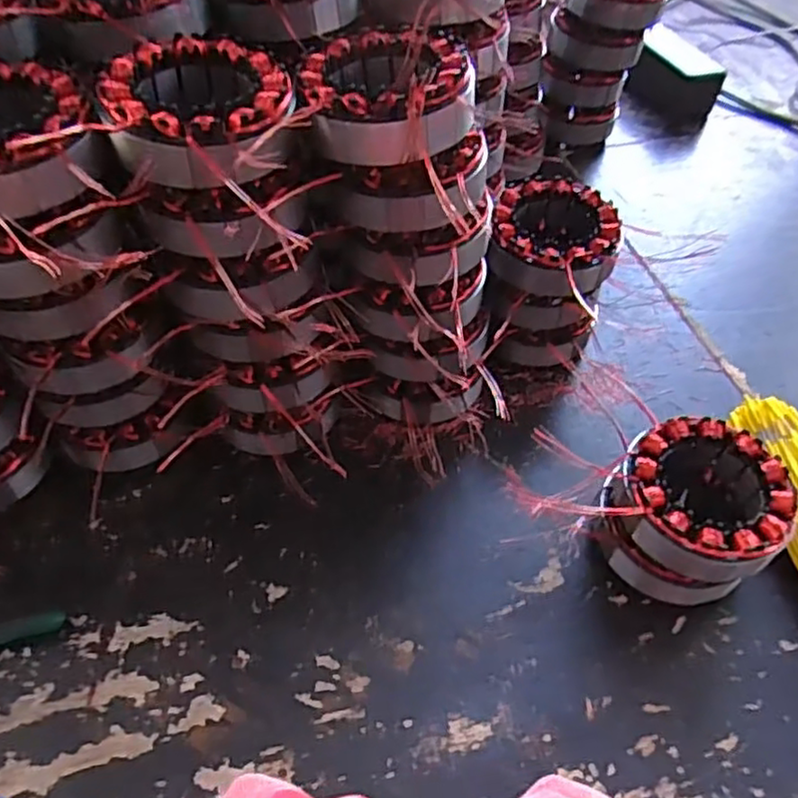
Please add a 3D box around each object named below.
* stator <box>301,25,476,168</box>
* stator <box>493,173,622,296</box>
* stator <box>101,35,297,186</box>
[{"bbox_3d":[-0.004,-0.154,0.339,0.082,0.032,0.087,2,51,-3],"label":"stator"},{"bbox_3d":[0.103,-0.105,0.454,0.085,0.038,0.083,2,51,-3],"label":"stator"},{"bbox_3d":[-0.092,-0.133,0.320,0.084,0.033,0.083,2,51,-3],"label":"stator"}]

